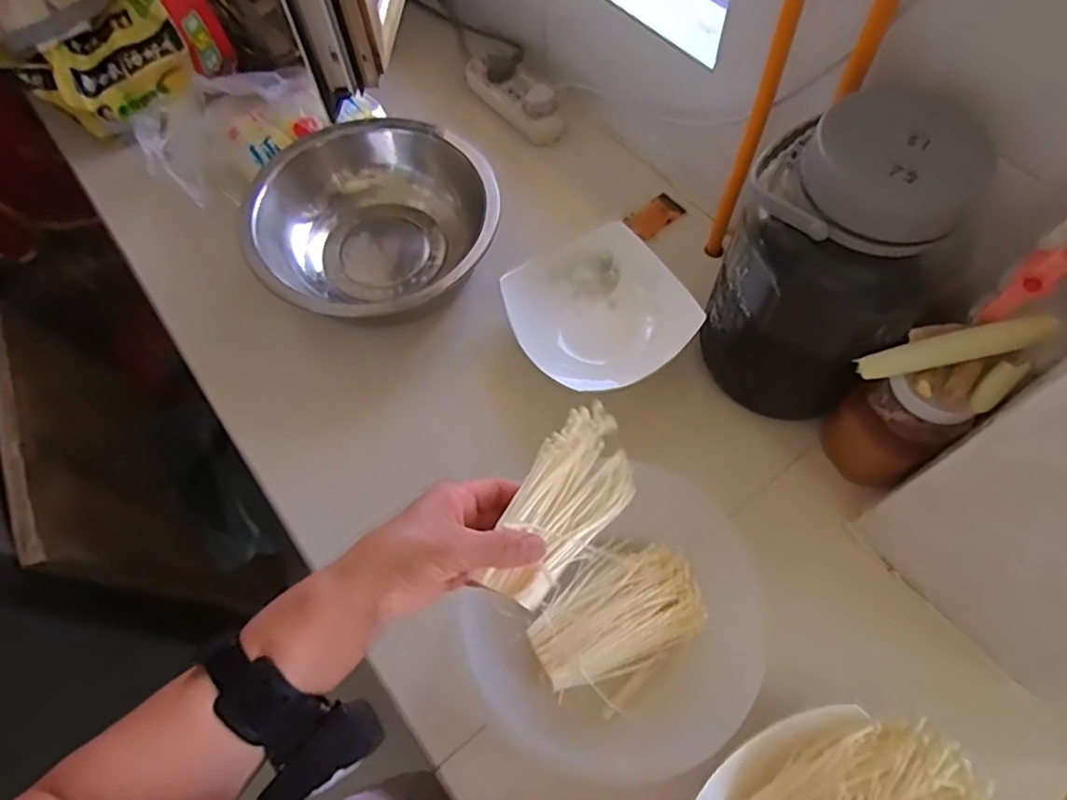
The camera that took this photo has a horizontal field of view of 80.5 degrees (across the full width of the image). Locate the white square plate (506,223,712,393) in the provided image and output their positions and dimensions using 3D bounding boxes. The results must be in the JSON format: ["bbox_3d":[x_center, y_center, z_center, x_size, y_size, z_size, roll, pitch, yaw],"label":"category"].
[{"bbox_3d":[0.066,-0.091,0.670,0.170,0.054,0.174,-26,66,-11],"label":"white square plate"}]

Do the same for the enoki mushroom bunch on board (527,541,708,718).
[{"bbox_3d":[0.072,0.188,0.542,0.154,0.037,0.106,-37,68,-15],"label":"enoki mushroom bunch on board"}]

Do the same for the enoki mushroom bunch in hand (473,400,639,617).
[{"bbox_3d":[0.023,0.073,0.432,0.066,0.031,0.146,24,60,14],"label":"enoki mushroom bunch in hand"}]

